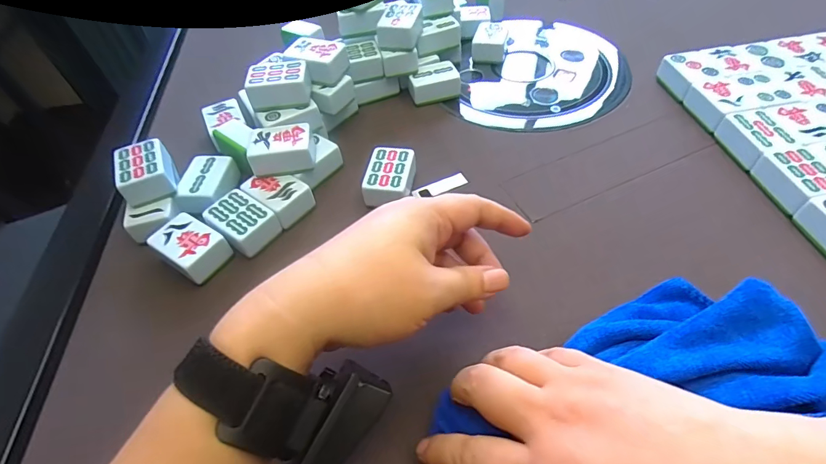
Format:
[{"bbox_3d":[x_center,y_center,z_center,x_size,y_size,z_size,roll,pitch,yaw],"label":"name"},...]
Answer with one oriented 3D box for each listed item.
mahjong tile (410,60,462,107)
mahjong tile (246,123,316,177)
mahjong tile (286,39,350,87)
[{"bbox_3d":[0.023,-0.162,0.462,0.053,0.027,0.032,-12,52,-5],"label":"mahjong tile"},{"bbox_3d":[-0.113,-0.070,0.371,0.052,0.028,0.040,-8,51,-2],"label":"mahjong tile"},{"bbox_3d":[-0.093,-0.164,0.408,0.053,0.028,0.036,14,54,15],"label":"mahjong tile"}]

